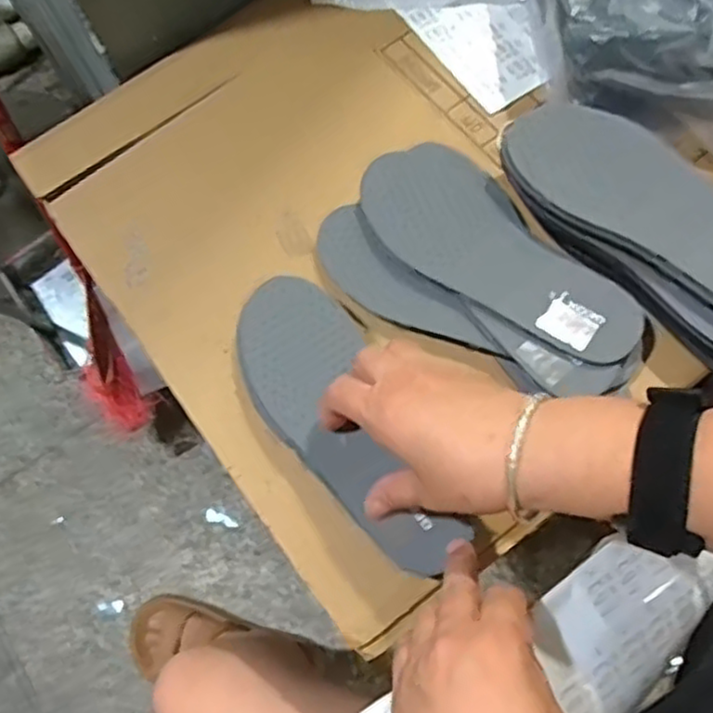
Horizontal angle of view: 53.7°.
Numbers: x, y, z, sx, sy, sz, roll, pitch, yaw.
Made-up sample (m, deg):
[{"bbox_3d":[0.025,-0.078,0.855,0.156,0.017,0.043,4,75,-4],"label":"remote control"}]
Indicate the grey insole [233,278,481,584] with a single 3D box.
[{"bbox_3d":[-0.009,0.039,0.420,0.074,0.014,0.192,-30,77,-9],"label":"grey insole"}]

